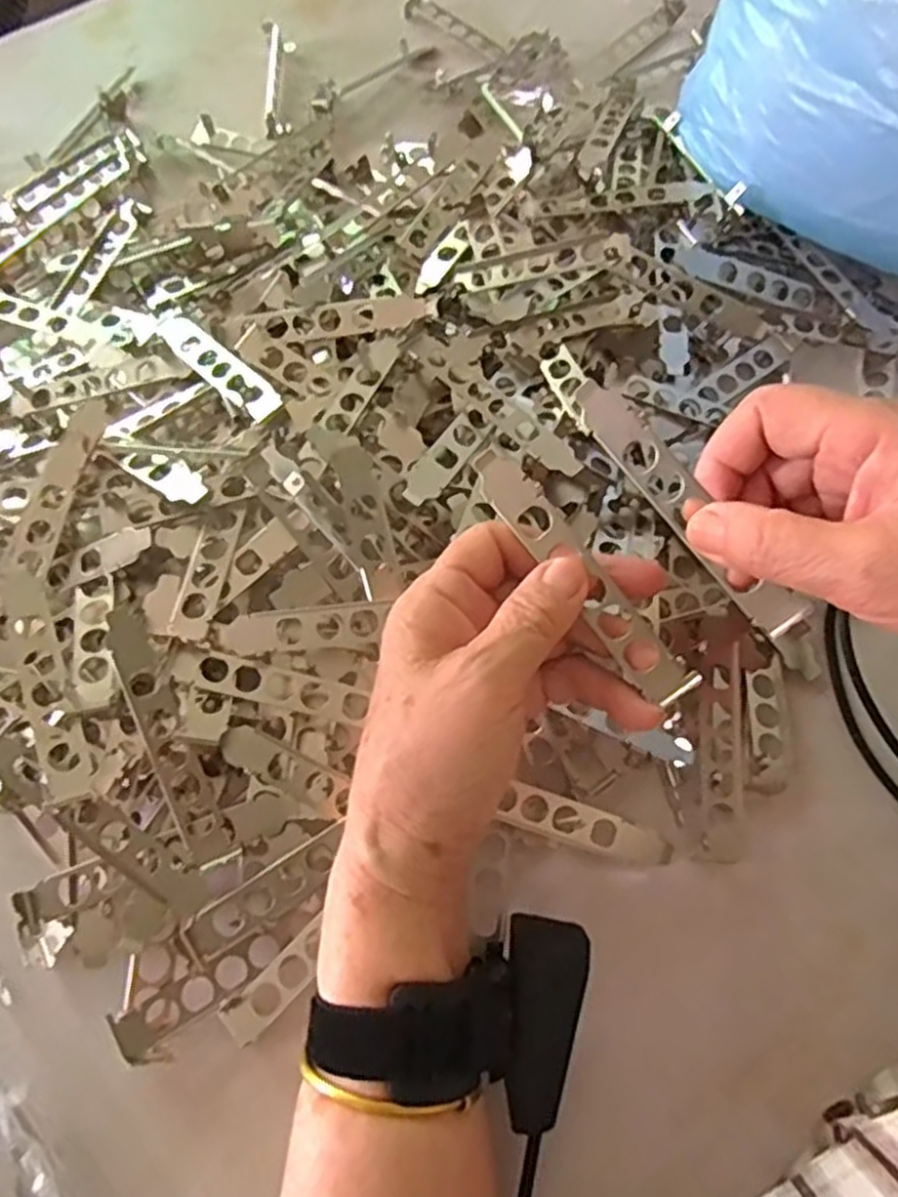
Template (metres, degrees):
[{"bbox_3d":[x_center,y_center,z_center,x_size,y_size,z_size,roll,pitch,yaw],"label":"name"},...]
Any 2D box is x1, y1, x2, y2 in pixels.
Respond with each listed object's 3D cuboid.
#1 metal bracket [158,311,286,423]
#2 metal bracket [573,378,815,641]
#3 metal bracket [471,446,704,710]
[{"bbox_3d":[-0.130,-0.131,0.422,0.020,0.009,0.119,-41,59,-14],"label":"metal bracket"},{"bbox_3d":[0.091,-0.036,0.296,0.019,0.012,0.119,-42,81,30],"label":"metal bracket"},{"bbox_3d":[0.050,-0.010,0.300,0.017,0.012,0.122,-36,80,-12],"label":"metal bracket"}]

